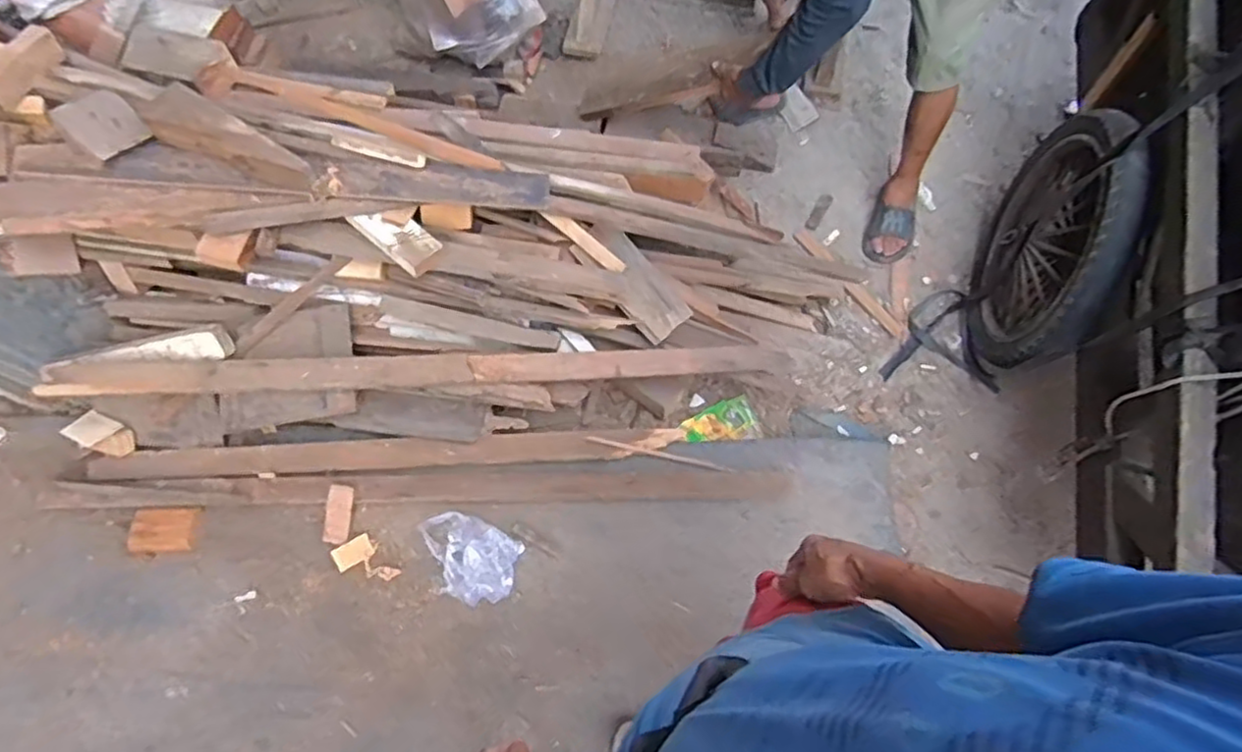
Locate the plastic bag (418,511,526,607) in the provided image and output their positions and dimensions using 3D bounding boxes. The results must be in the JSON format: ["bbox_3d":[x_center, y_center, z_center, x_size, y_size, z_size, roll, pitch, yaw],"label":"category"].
[{"bbox_3d":[-0.307,0.359,1.391,0.212,0.072,0.144,23,69,8],"label":"plastic bag"}]

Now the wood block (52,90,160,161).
[{"bbox_3d":[-0.895,-0.437,1.209,0.125,0.024,0.103,45,58,5],"label":"wood block"}]

